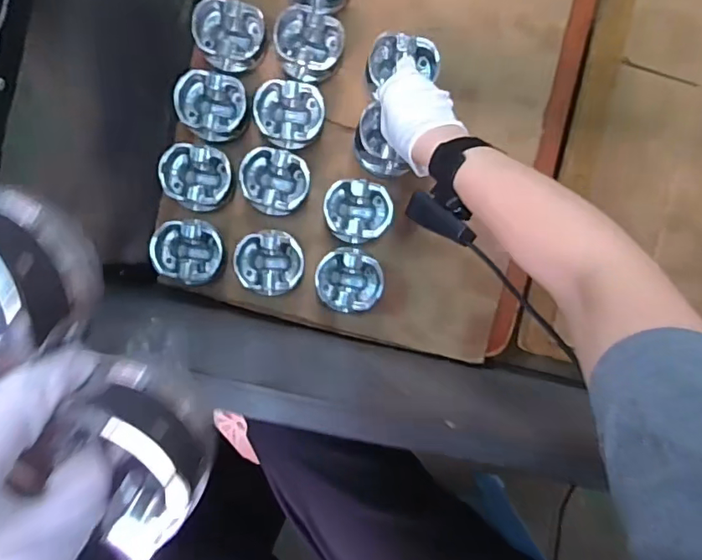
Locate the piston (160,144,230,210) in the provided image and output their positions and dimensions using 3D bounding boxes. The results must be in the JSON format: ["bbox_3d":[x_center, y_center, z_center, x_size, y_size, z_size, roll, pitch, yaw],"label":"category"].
[{"bbox_3d":[-0.197,-0.130,0.667,0.084,0.043,0.079,0,92,-5],"label":"piston"}]

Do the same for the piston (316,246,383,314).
[{"bbox_3d":[-0.003,0.000,0.682,0.084,0.053,0.081,-3,92,-5],"label":"piston"}]

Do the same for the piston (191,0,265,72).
[{"bbox_3d":[-0.153,-0.310,0.659,0.085,0.044,0.076,0,92,-5],"label":"piston"}]

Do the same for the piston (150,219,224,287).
[{"bbox_3d":[-0.208,-0.037,0.677,0.089,0.054,0.082,2,92,-5],"label":"piston"}]

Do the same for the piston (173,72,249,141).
[{"bbox_3d":[-0.178,-0.222,0.672,0.088,0.047,0.083,0,92,-5],"label":"piston"}]

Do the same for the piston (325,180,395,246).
[{"bbox_3d":[0.009,-0.089,0.683,0.085,0.046,0.080,-1,94,-5],"label":"piston"}]

